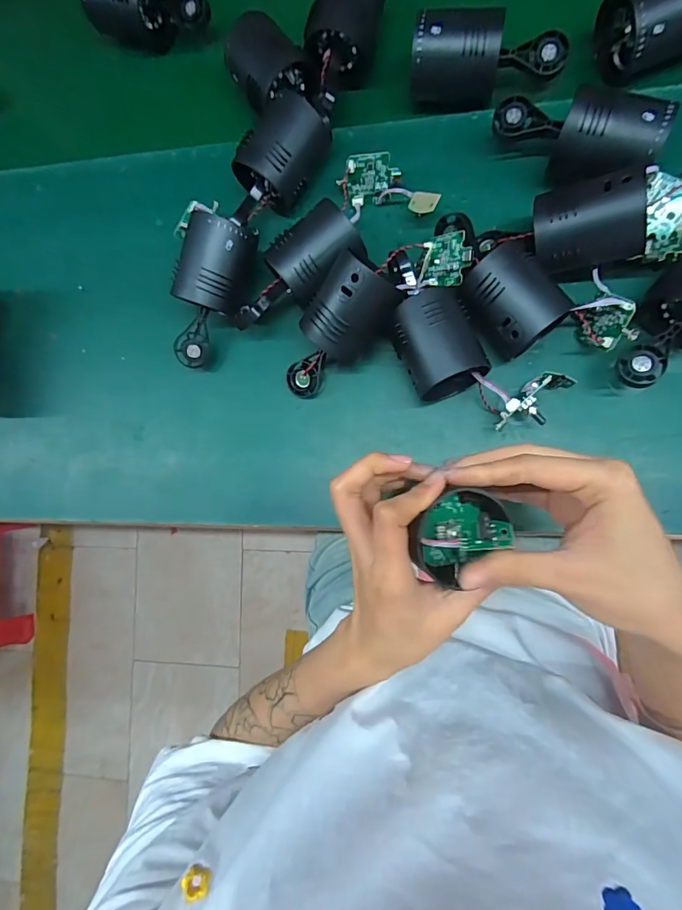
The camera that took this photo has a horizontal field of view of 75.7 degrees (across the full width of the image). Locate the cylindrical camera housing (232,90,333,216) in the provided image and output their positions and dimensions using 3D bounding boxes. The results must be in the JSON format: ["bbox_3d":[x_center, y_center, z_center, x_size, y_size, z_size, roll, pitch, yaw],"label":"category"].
[{"bbox_3d":[-0.047,-0.247,0.360,0.051,0.046,0.074,37,92,10],"label":"cylindrical camera housing"}]

